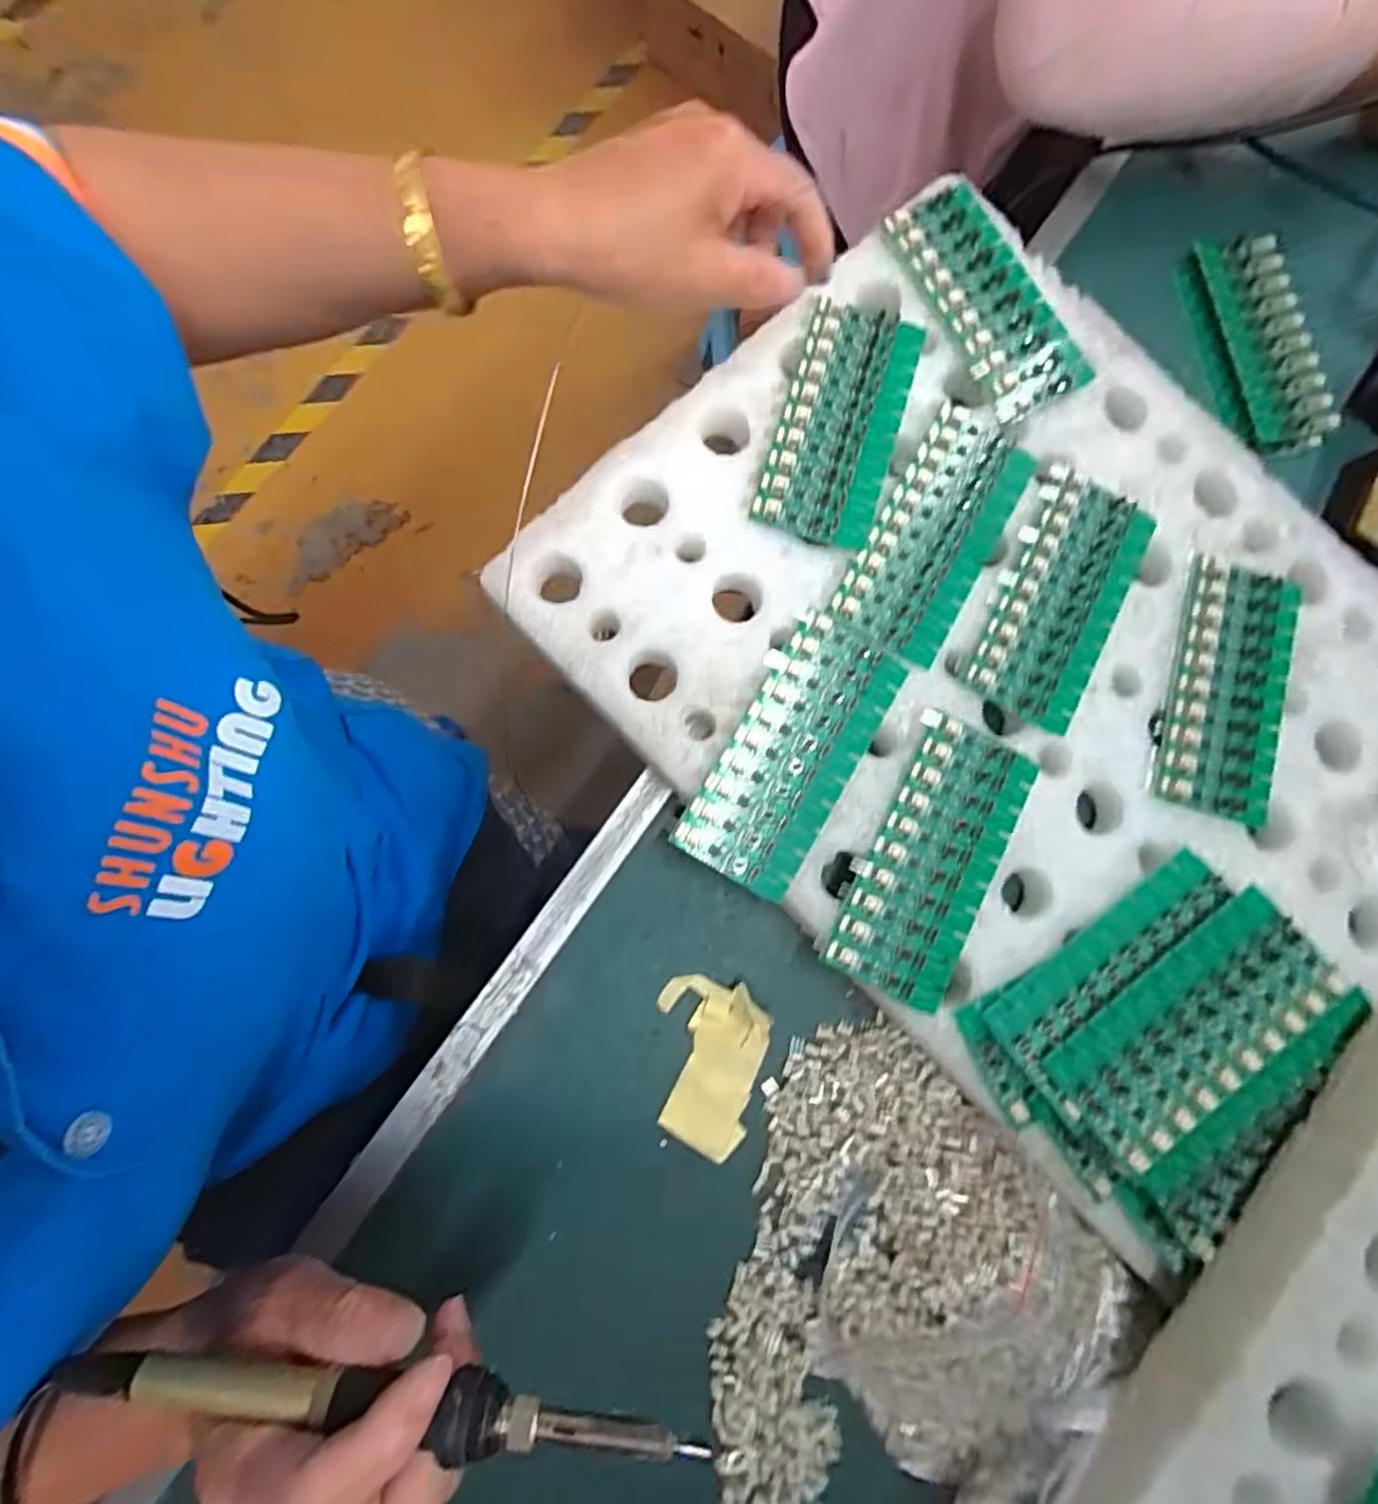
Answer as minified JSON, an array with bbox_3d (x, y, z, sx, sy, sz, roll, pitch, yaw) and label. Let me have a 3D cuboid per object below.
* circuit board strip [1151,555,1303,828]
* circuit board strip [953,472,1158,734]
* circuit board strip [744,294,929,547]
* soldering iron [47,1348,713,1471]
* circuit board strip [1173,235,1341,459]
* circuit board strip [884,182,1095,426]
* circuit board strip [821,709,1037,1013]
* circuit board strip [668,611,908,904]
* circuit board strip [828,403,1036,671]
[{"bbox_3d":[0.291,-0.034,0.371,0.065,0.010,0.137,17,81,-1],"label":"circuit board strip"},{"bbox_3d":[0.198,-0.082,0.365,0.063,0.007,0.136,28,81,0],"label":"circuit board strip"},{"bbox_3d":[0.081,-0.178,0.371,0.061,0.010,0.137,18,81,-1],"label":"circuit board strip"},{"bbox_3d":[-0.102,0.202,0.215,0.207,0.017,0.018,1,80,6],"label":"soldering iron"},{"bbox_3d":[0.358,-0.258,0.434,0.065,0.012,0.141,-13,83,-6],"label":"circuit board strip"},{"bbox_3d":[0.171,-0.257,0.387,0.064,0.007,0.137,-26,85,-7],"label":"circuit board strip"},{"bbox_3d":[0.120,0.052,0.340,0.062,0.007,0.135,28,81,0],"label":"circuit board strip"},{"bbox_3d":[0.052,0.000,0.343,0.061,0.006,0.138,31,81,1],"label":"circuit board strip"},{"bbox_3d":[0.132,-0.116,0.367,0.061,0.013,0.142,30,81,1],"label":"circuit board strip"}]

